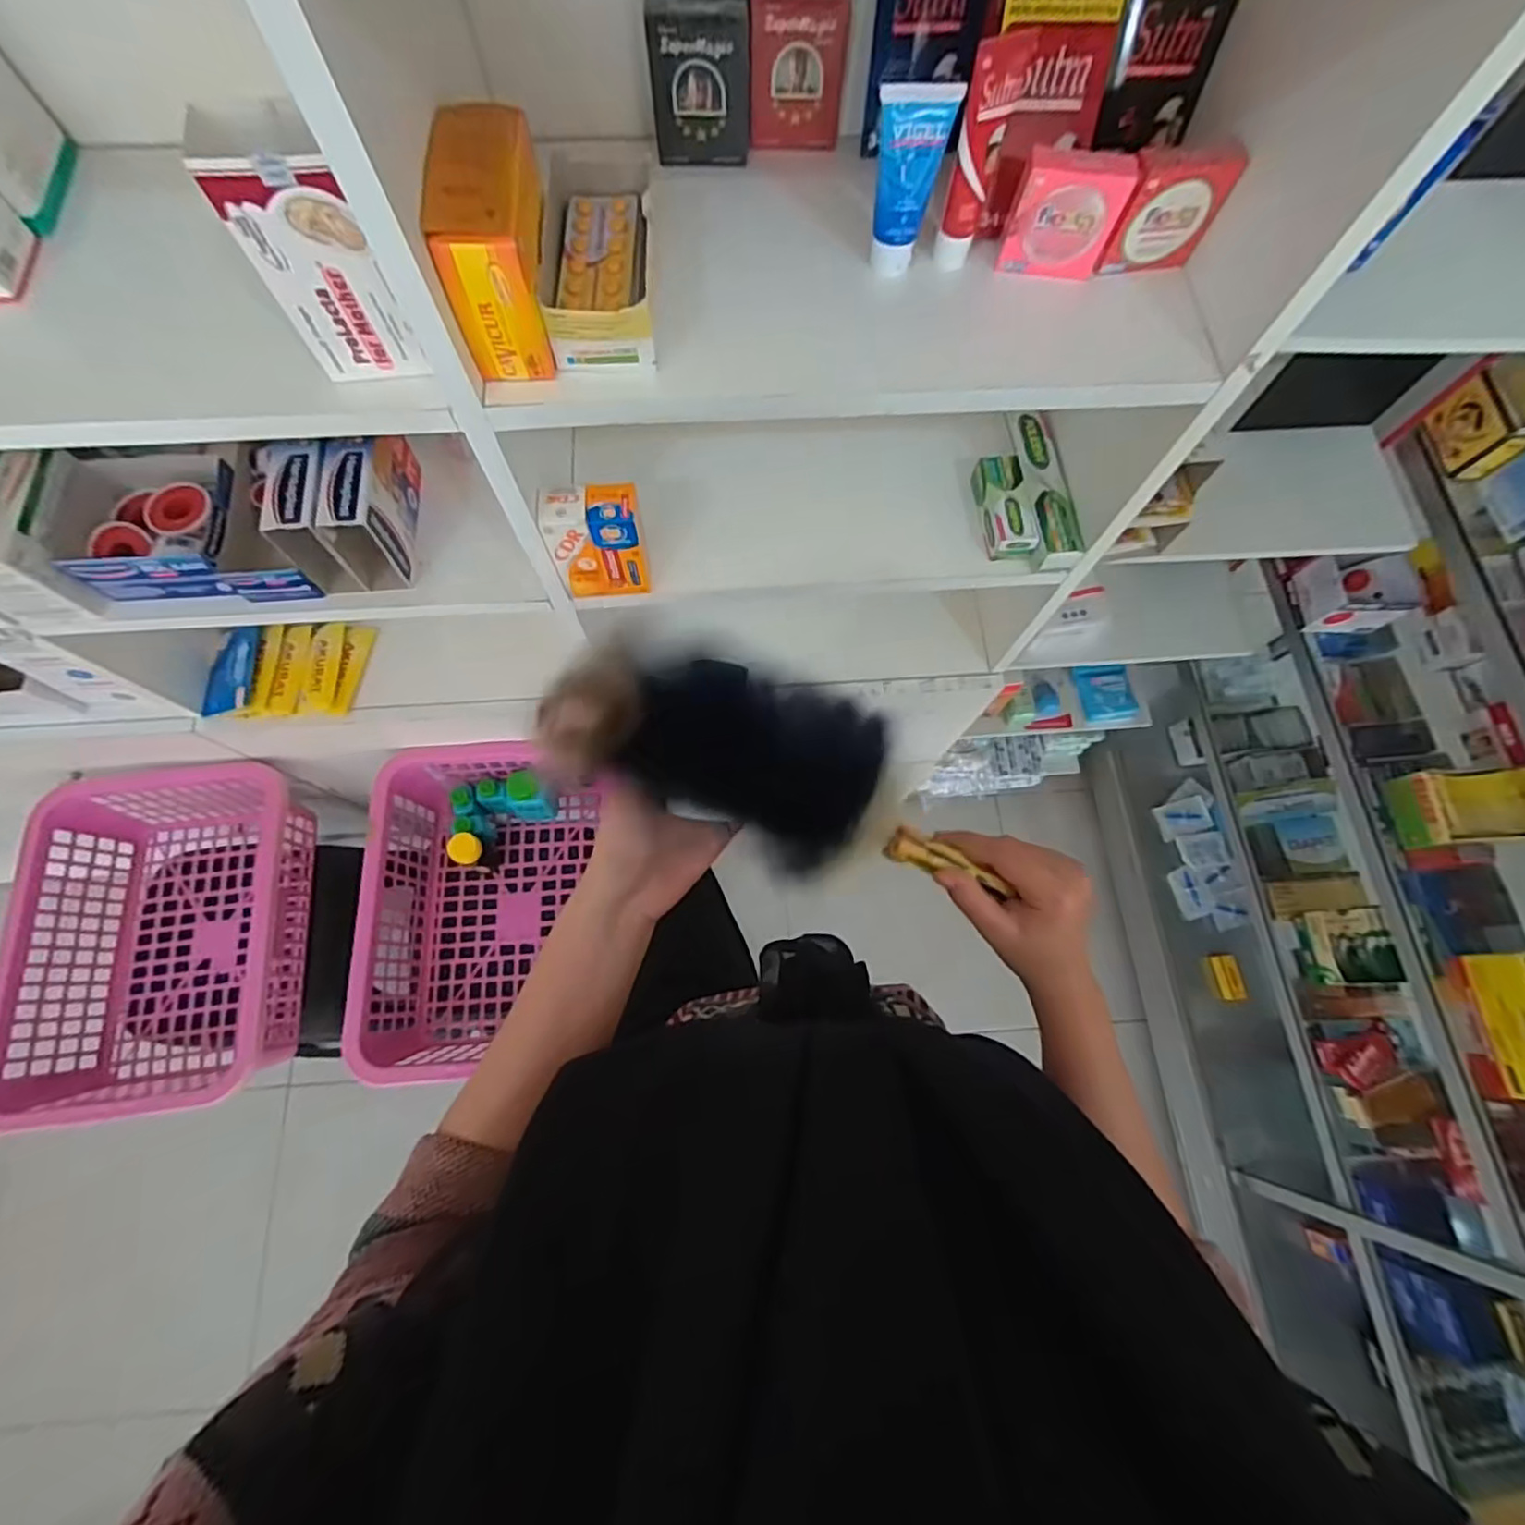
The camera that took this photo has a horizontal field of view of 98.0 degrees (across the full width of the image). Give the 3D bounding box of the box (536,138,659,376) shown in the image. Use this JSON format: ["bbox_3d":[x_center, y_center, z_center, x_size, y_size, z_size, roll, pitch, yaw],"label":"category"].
[{"bbox_3d":[-0.104,-0.326,0.422,0.071,0.046,0.147,-2,71,-2],"label":"box"}]

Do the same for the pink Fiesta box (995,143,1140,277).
[{"bbox_3d":[0.197,-0.356,0.431,0.067,0.067,0.018,6,69,3],"label":"pink Fiesta box"}]

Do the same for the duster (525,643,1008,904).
[{"bbox_3d":[0.014,0.008,0.380,0.258,0.066,0.093,22,72,-6],"label":"duster"}]

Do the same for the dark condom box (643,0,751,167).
[{"bbox_3d":[-0.042,-0.470,0.453,0.066,0.083,0.040,0,71,-1],"label":"dark condom box"}]

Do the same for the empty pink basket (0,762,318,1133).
[{"bbox_3d":[-0.777,0.216,0.902,0.305,0.187,0.410,-5,72,-3],"label":"empty pink basket"}]

